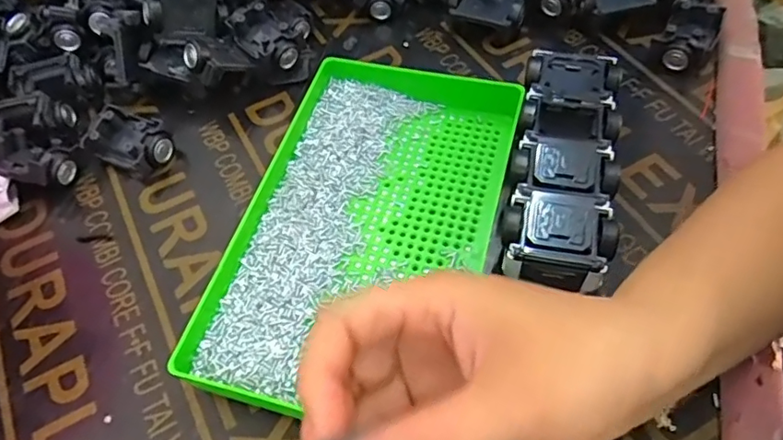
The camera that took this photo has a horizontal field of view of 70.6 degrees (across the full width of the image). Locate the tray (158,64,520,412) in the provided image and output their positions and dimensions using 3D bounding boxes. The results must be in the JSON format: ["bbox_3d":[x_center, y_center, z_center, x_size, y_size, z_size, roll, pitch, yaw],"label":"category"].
[{"bbox_3d":[-0.015,0.001,0.354,0.153,0.037,0.254,12,59,13],"label":"tray"}]

